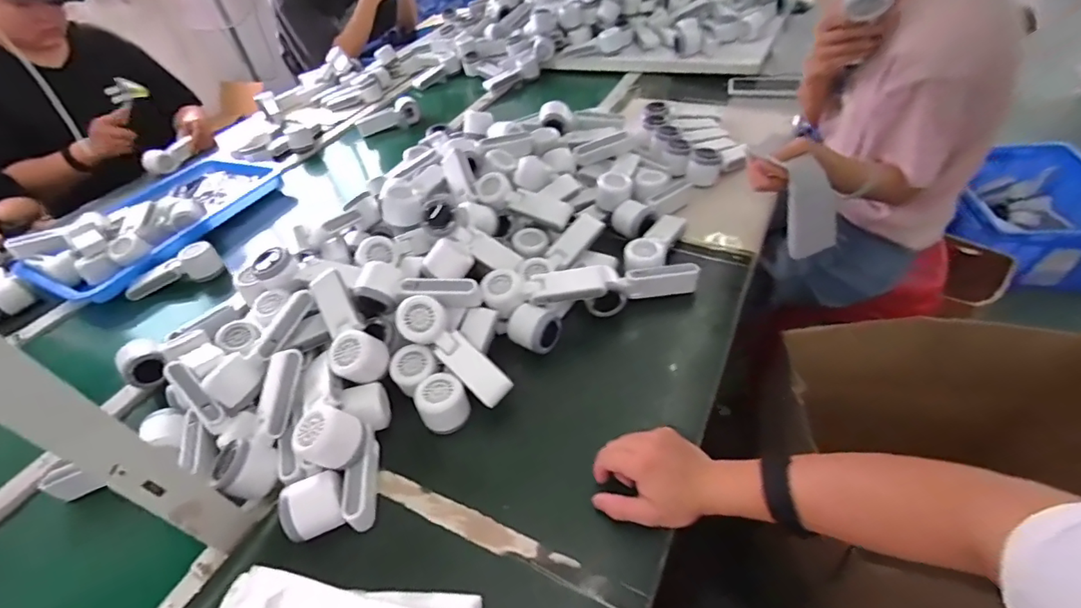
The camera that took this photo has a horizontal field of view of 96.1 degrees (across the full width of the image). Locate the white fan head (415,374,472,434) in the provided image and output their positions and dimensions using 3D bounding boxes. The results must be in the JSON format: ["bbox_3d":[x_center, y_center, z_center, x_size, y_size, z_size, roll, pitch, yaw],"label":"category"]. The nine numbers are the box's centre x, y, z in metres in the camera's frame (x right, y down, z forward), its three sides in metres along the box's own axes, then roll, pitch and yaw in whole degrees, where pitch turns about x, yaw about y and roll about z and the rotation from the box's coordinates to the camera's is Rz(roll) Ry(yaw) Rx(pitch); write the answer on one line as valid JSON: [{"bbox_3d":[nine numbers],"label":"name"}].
[{"bbox_3d":[-0.119,0.124,0.596,0.059,0.055,0.064,-5,45,5],"label":"white fan head"}]

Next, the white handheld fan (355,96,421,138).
[{"bbox_3d":[-0.403,-0.490,1.281,0.160,0.061,0.043,-29,47,-18],"label":"white handheld fan"}]

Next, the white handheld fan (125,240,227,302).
[{"bbox_3d":[-0.680,-0.059,0.899,0.171,0.055,0.051,-23,46,-12],"label":"white handheld fan"}]

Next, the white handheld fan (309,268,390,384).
[{"bbox_3d":[-0.253,0.023,0.623,0.064,0.043,0.174,-26,62,-18],"label":"white handheld fan"}]

